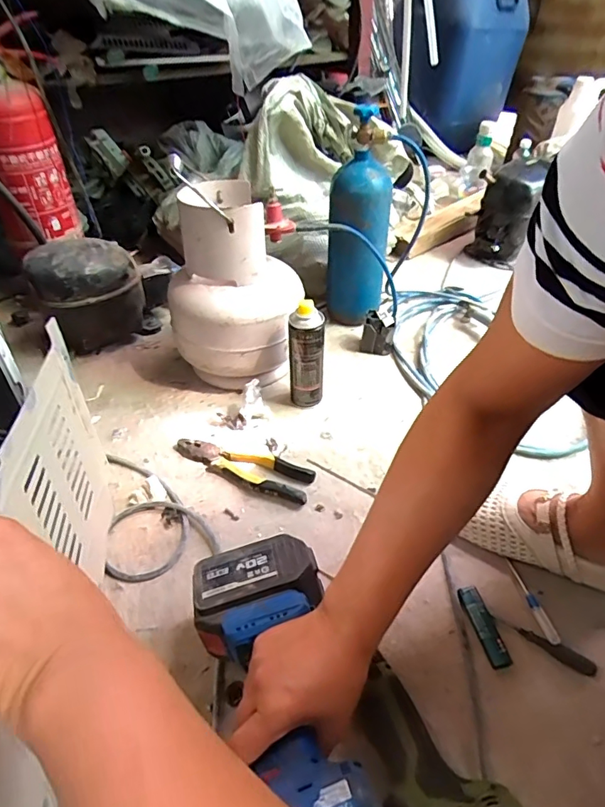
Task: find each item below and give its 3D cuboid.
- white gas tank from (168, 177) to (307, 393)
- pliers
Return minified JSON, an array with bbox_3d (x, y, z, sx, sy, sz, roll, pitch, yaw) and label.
[{"bbox_3d":[-0.103,-0.170,0.751,0.195,0.281,0.194,-6,42,-6],"label":"white gas tank"},{"bbox_3d":[-0.082,0.082,0.667,0.199,0.019,0.061,16,44,15],"label":"pliers"}]

